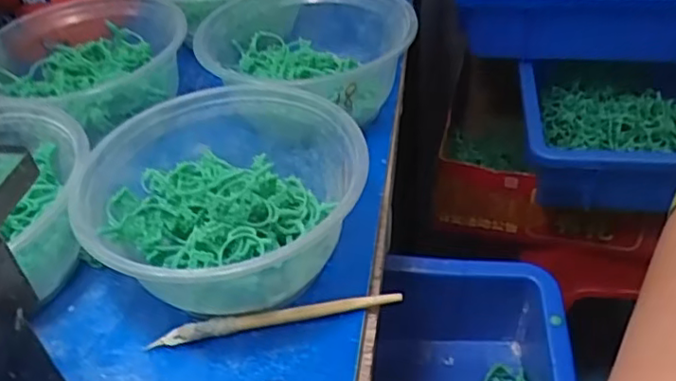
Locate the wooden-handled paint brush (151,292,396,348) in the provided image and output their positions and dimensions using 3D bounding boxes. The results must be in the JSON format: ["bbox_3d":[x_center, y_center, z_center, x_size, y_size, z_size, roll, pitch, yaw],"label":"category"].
[{"bbox_3d":[-0.028,0.059,0.302,0.116,0.009,0.007,-10,41,-4],"label":"wooden-handled paint brush"}]

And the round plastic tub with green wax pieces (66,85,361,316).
[{"bbox_3d":[-0.053,0.011,0.318,0.128,0.064,0.134,-3,41,3],"label":"round plastic tub with green wax pieces"}]

